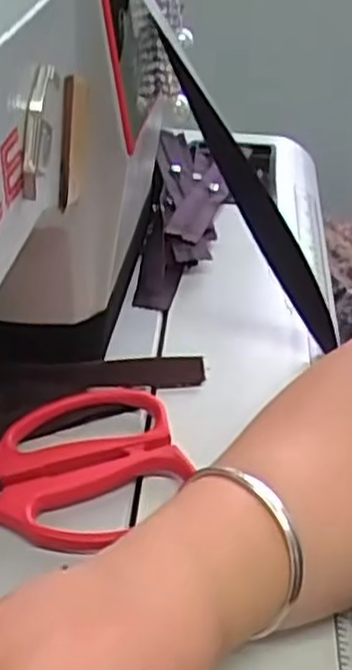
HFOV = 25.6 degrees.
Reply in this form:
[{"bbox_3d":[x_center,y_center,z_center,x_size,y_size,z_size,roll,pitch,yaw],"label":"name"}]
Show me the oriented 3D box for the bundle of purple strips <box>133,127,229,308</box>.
[{"bbox_3d":[0.008,-0.095,0.580,0.056,0.027,0.221,6,38,-1],"label":"bundle of purple strips"}]

